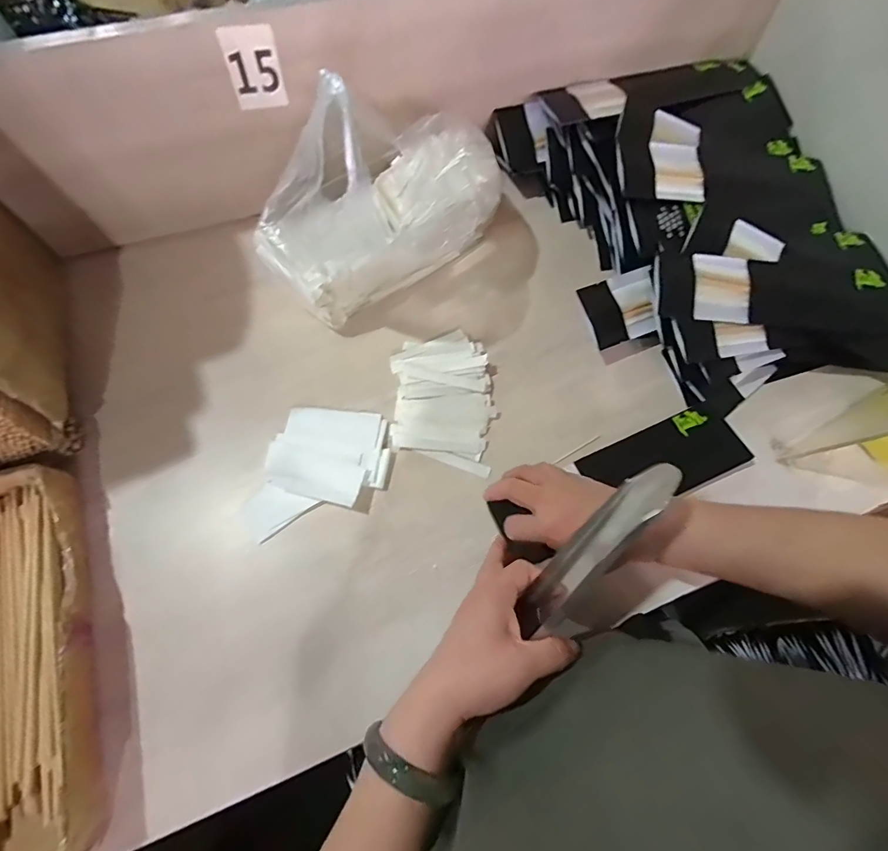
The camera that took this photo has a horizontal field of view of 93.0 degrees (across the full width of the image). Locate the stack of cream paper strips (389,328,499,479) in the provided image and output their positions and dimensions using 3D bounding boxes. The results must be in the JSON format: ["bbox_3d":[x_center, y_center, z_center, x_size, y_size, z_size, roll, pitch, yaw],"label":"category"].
[{"bbox_3d":[-0.003,-0.030,0.469,0.109,0.024,0.161,-2,70,-2],"label":"stack of cream paper strips"}]

